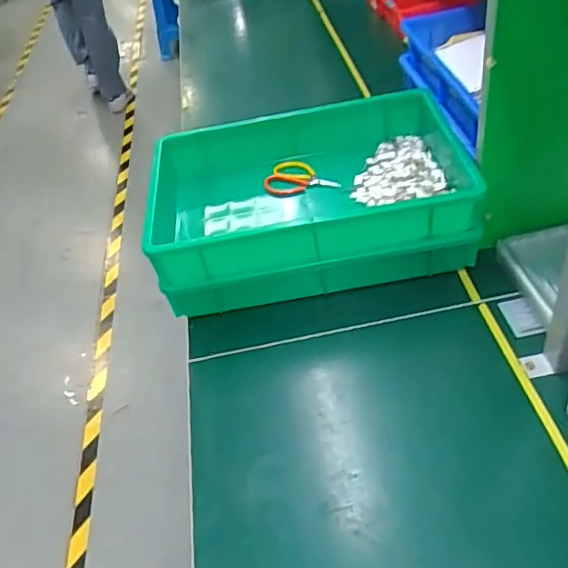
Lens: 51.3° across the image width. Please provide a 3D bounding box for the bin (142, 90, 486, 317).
[{"bbox_3d":[0.021,-0.128,0.863,0.463,0.136,0.286,-8,46,0],"label":"bin"}]

